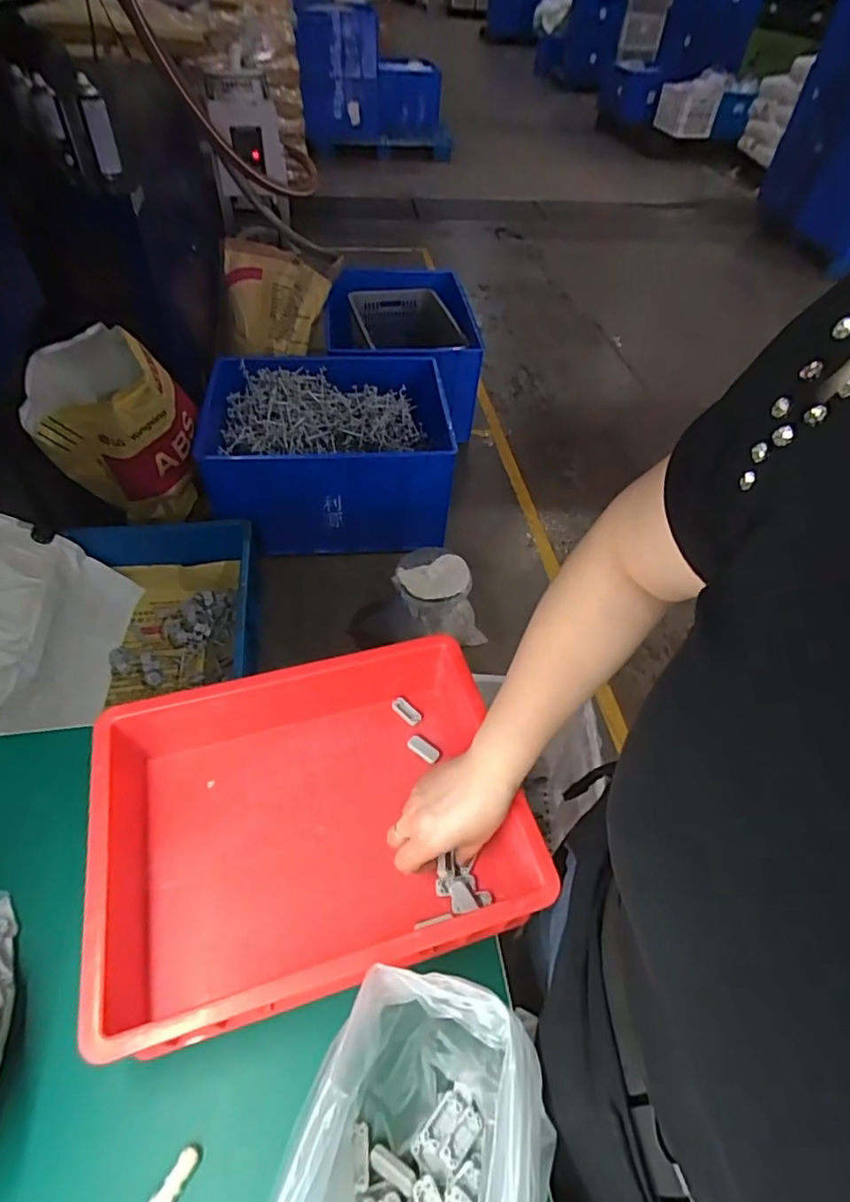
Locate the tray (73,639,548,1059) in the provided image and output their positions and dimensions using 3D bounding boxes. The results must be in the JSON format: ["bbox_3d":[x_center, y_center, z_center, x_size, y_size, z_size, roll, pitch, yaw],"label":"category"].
[{"bbox_3d":[-0.097,0.193,0.515,0.339,0.098,0.259,-12,51,-13],"label":"tray"}]

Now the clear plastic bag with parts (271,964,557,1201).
[{"bbox_3d":[-0.007,0.346,0.344,0.133,0.140,0.199,18,50,11],"label":"clear plastic bag with parts"}]

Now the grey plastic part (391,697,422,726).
[{"bbox_3d":[-0.020,0.119,0.631,0.018,0.004,0.036,-35,59,-29],"label":"grey plastic part"}]

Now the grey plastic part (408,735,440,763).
[{"bbox_3d":[-0.002,0.153,0.603,0.036,0.004,0.018,34,55,23],"label":"grey plastic part"}]

